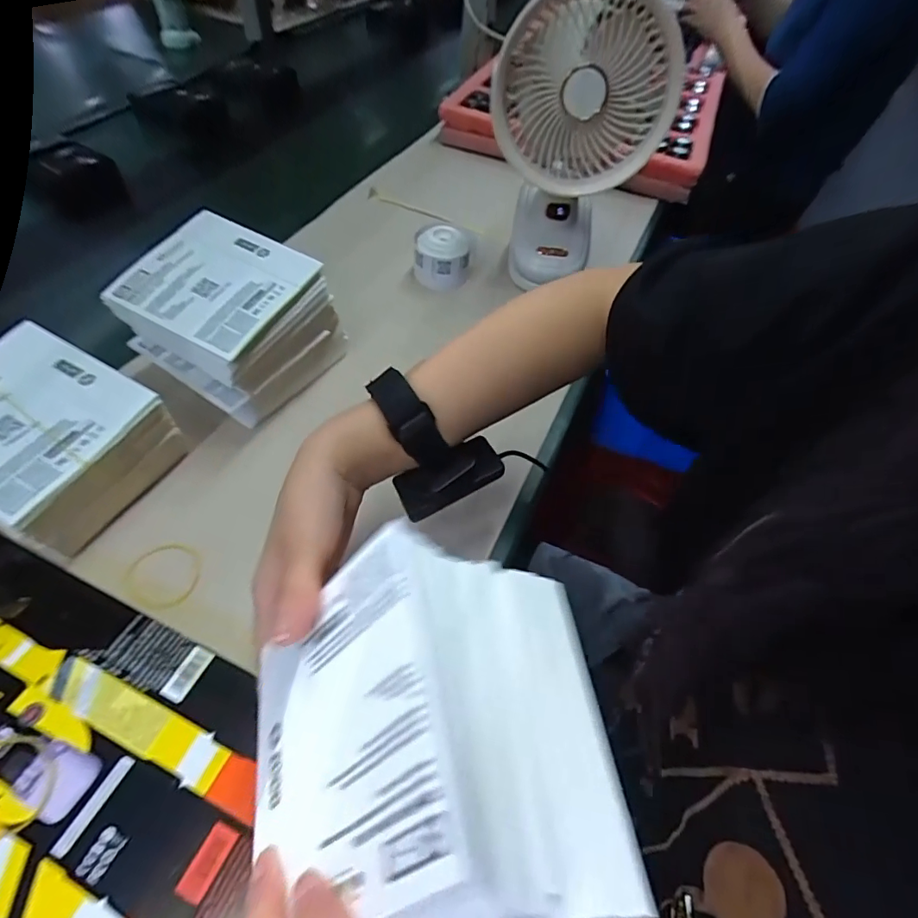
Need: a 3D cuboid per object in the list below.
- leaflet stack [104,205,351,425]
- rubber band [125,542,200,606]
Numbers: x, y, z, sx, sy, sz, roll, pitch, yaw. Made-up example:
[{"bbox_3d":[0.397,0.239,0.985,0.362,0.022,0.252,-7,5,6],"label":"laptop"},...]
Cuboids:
[{"bbox_3d":[-0.181,-0.115,0.415,0.124,0.098,0.130,28,56,14],"label":"leaflet stack"},{"bbox_3d":[-0.202,0.078,0.343,0.048,0.004,0.048,3,54,-4],"label":"rubber band"}]

